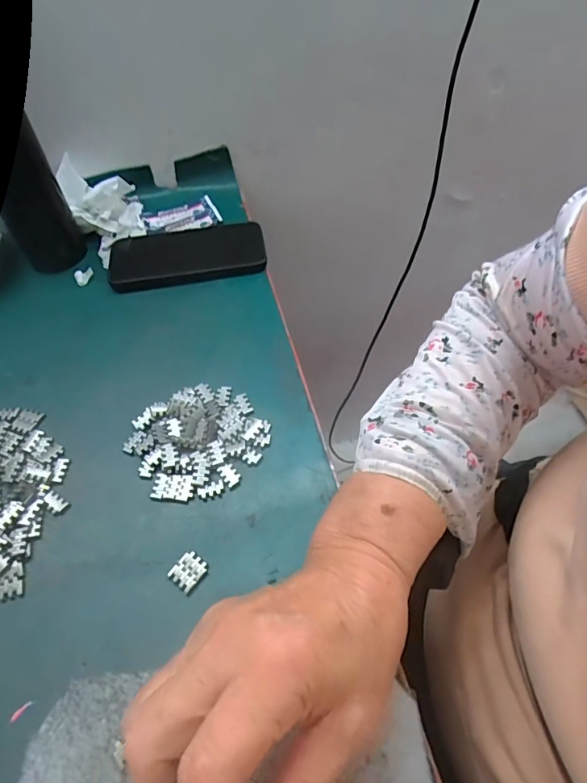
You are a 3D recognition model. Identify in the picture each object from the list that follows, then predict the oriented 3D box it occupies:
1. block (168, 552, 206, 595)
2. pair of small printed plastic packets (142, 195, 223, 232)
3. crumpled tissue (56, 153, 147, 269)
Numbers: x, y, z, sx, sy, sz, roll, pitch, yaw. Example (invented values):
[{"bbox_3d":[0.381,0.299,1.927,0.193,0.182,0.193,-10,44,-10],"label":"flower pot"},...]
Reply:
[{"bbox_3d":[-0.070,0.118,0.306,0.020,0.004,0.022,30,60,24],"label":"block"},{"bbox_3d":[-0.133,-0.207,0.552,0.090,0.008,0.051,-15,53,-7],"label":"pair of small printed plastic packets"},{"bbox_3d":[-0.214,-0.212,0.530,0.078,0.051,0.138,-25,55,-14],"label":"crumpled tissue"}]

